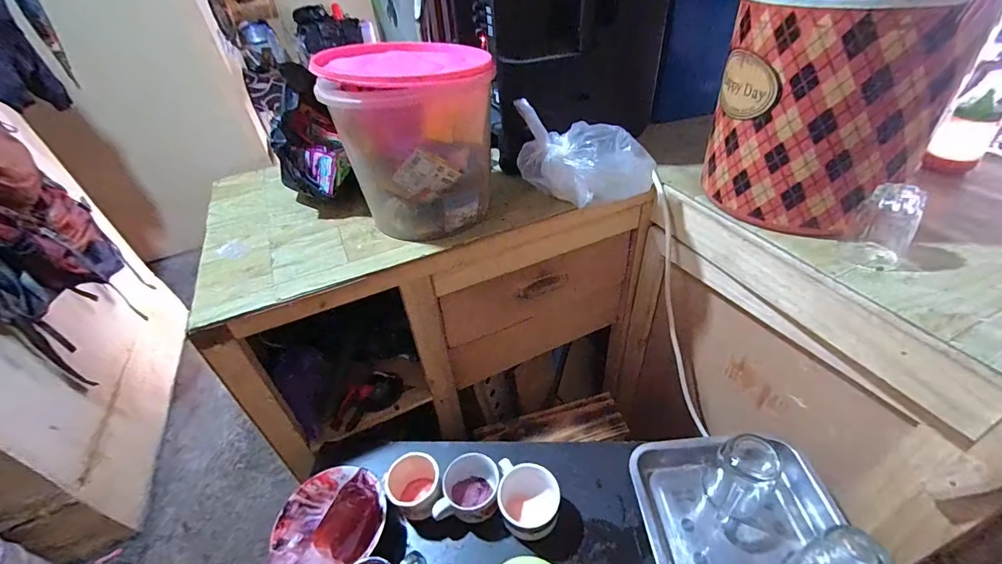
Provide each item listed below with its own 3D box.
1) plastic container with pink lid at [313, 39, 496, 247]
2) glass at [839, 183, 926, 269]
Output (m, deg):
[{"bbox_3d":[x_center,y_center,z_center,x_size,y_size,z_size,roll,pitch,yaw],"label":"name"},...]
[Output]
[{"bbox_3d":[-0.132,-0.236,0.694,0.228,0.256,0.244,-11,41,-4],"label":"plastic container with pink lid"},{"bbox_3d":[0.500,-0.072,0.552,0.061,0.101,0.055,30,53,35],"label":"glass"}]

